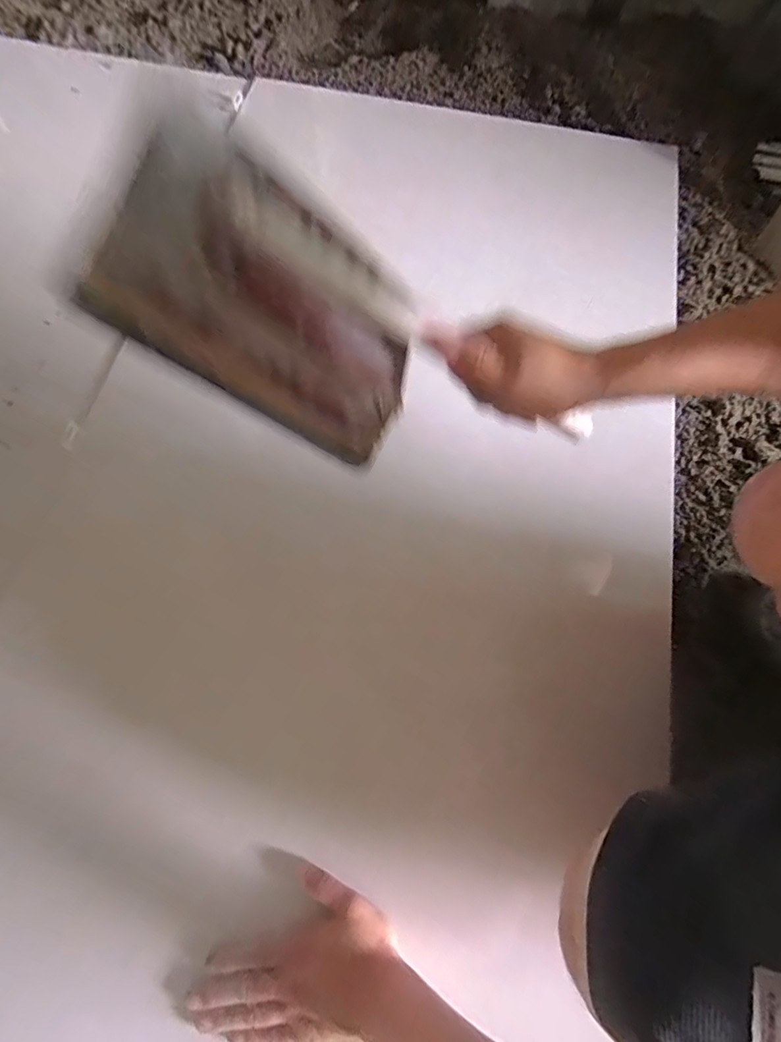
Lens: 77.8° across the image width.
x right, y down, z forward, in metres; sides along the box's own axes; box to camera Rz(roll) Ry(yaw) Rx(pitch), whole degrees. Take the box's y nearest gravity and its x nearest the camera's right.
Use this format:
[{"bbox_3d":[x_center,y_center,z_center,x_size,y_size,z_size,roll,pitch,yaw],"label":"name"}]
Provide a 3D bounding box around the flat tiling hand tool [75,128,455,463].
[{"bbox_3d":[-0.063,-0.134,0.310,0.027,0.200,0.129,24,88,50],"label":"flat tiling hand tool"}]

